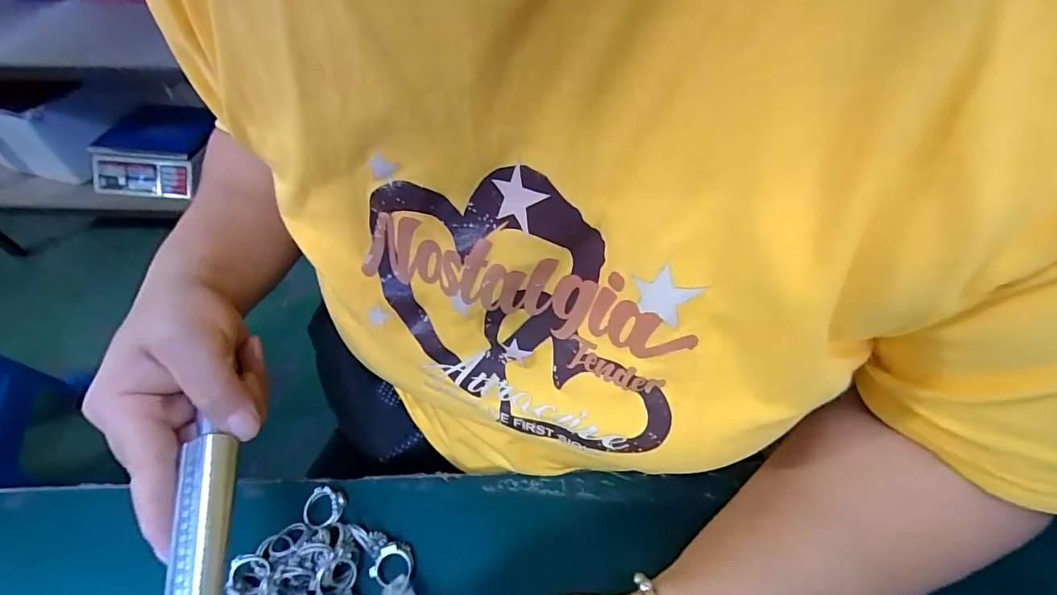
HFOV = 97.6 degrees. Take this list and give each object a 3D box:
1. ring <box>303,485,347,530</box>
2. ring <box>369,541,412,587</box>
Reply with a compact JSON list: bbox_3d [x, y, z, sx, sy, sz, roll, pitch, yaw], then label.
[{"bbox_3d":[-0.123,0.126,0.276,0.022,0.012,0.022,-1,52,1],"label":"ring"},{"bbox_3d":[-0.075,0.148,0.256,0.021,0.009,0.022,-1,52,1],"label":"ring"}]

